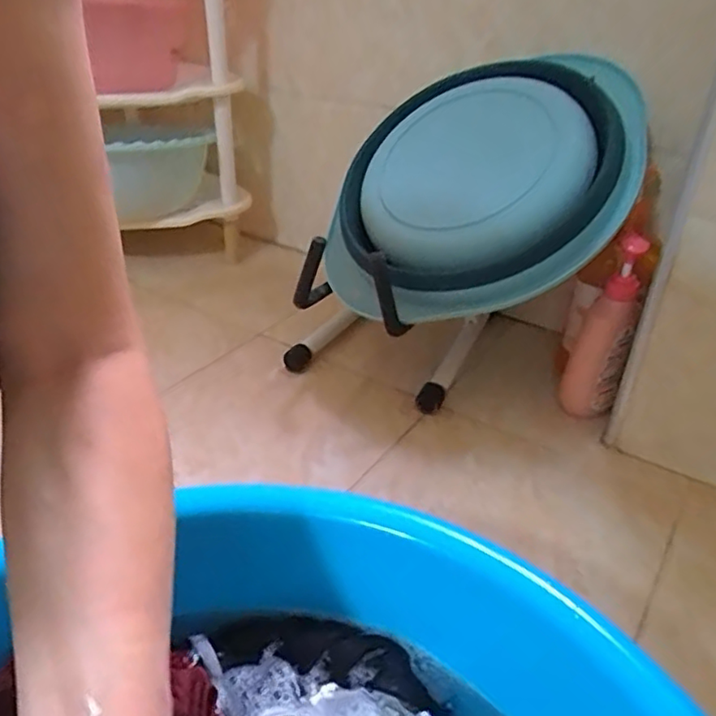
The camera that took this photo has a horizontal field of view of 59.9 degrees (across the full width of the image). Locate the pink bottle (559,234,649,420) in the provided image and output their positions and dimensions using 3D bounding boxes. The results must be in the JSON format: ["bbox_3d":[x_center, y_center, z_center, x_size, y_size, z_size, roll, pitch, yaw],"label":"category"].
[{"bbox_3d":[0.294,-0.030,0.756,0.060,0.225,0.083,13,34,17],"label":"pink bottle"}]

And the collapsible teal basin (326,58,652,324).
[{"bbox_3d":[0.136,-0.218,0.745,0.397,0.068,0.340,-15,63,17],"label":"collapsible teal basin"}]

